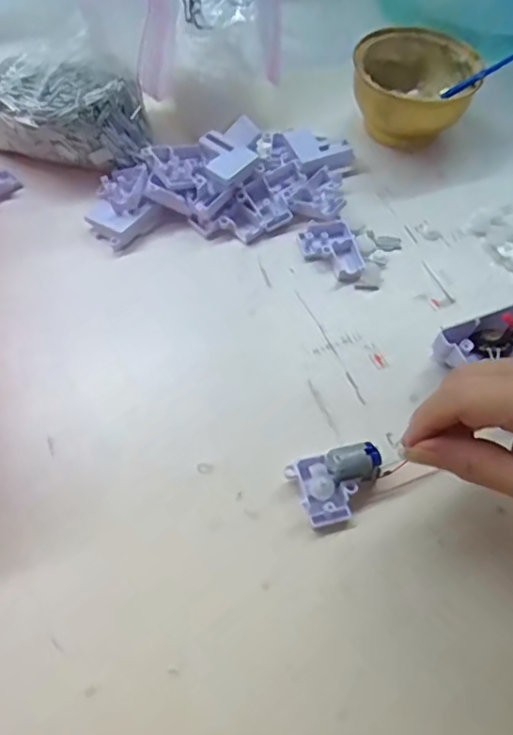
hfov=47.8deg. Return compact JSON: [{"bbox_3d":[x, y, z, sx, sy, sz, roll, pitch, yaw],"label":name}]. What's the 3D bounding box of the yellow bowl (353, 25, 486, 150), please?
[{"bbox_3d":[0.123,-0.224,0.468,0.095,0.052,0.104,1,56,-2],"label":"yellow bowl"}]

